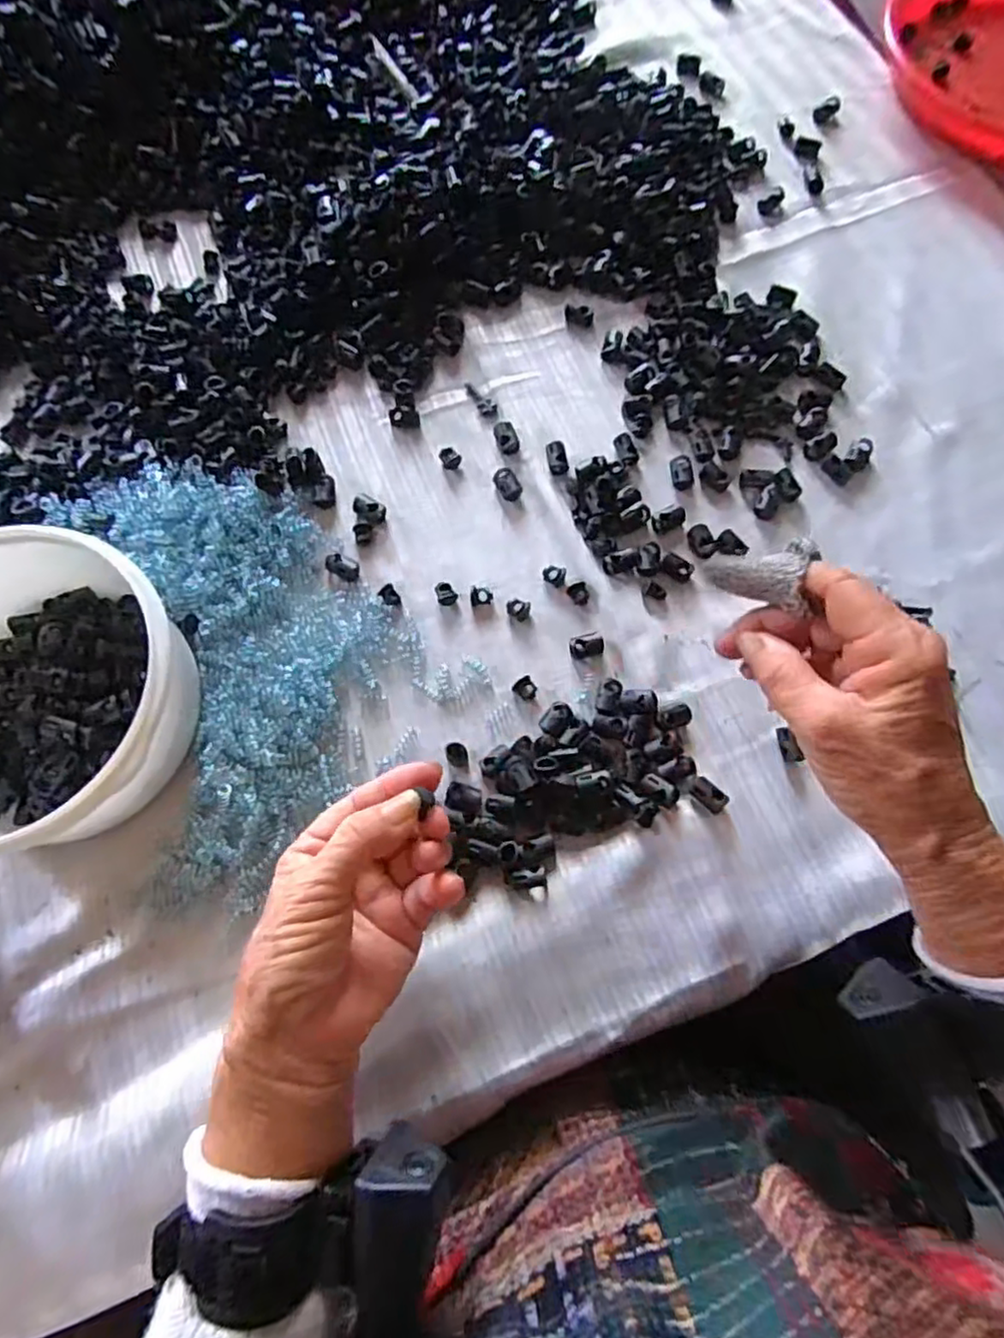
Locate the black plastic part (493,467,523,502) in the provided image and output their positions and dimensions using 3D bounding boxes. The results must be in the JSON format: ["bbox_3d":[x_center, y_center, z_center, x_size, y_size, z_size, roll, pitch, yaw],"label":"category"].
[{"bbox_3d":[0.004,-0.119,0.428,0.015,0.006,0.023,-27,75,-6],"label":"black plastic part"}]

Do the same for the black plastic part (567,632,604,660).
[{"bbox_3d":[0.050,-0.015,0.397,0.020,0.007,0.015,-9,74,-1],"label":"black plastic part"}]

